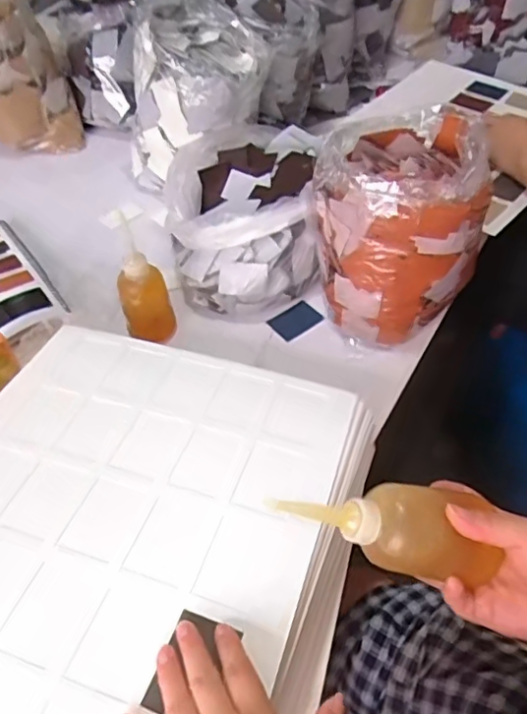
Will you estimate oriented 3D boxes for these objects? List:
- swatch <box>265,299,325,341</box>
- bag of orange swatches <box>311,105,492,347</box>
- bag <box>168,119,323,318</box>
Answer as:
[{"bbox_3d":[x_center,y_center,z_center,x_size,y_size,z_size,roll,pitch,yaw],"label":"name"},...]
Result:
[{"bbox_3d":[0.047,-0.052,0.773,0.051,0.010,0.078,35,60,29],"label":"swatch"},{"bbox_3d":[0.160,-0.159,0.705,0.193,0.214,0.196,3,50,7],"label":"bag of orange swatches"},{"bbox_3d":[-0.028,-0.202,0.813,0.201,0.138,0.287,0,49,4],"label":"bag"}]

